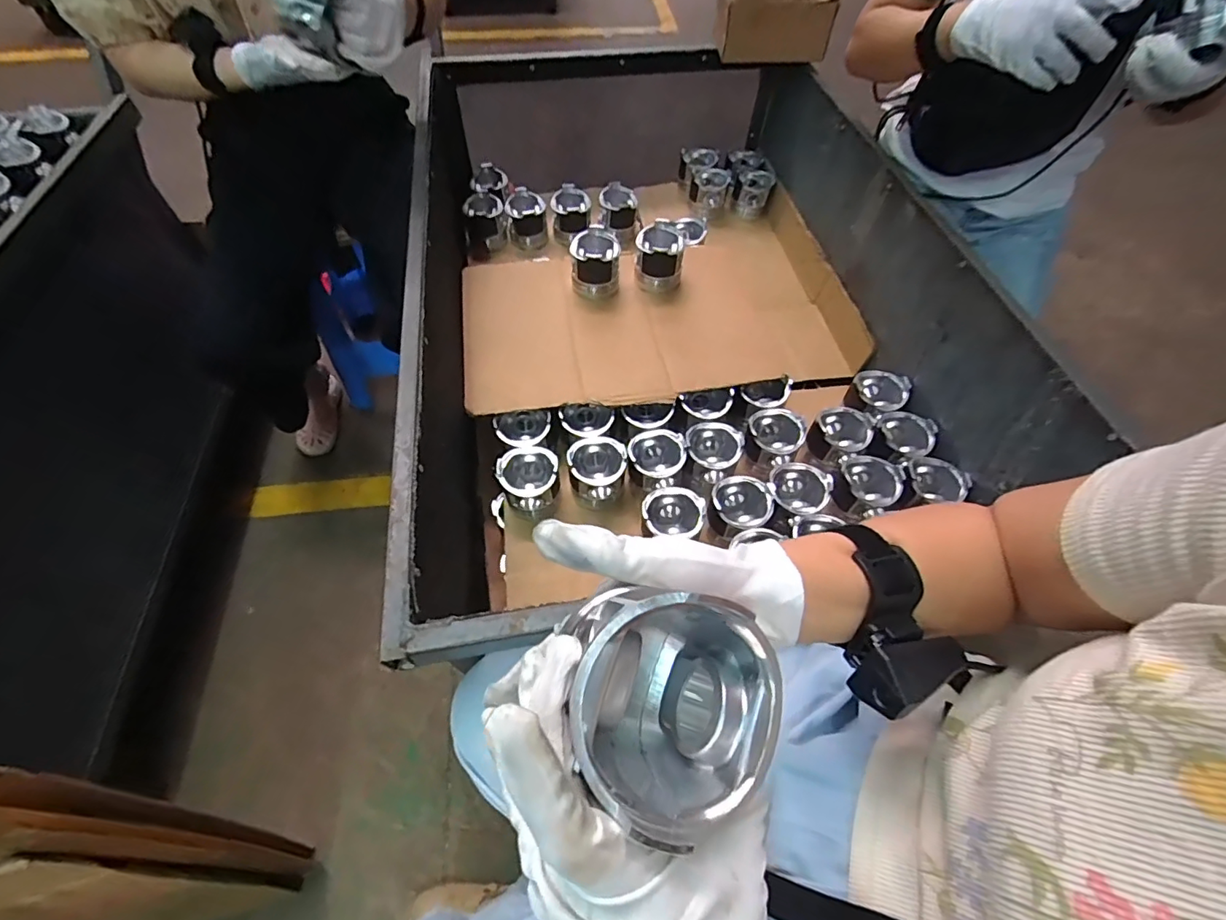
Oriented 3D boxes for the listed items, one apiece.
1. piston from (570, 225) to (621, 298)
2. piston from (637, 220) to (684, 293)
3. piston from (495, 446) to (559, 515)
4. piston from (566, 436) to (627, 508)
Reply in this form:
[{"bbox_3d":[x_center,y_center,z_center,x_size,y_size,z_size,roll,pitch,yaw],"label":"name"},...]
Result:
[{"bbox_3d":[-0.030,-0.332,0.891,0.082,0.076,0.094,-3,57,-2],"label":"piston"},{"bbox_3d":[0.081,-0.352,0.925,0.082,0.085,0.104,6,57,4],"label":"piston"},{"bbox_3d":[-0.120,0.032,0.758,0.082,0.070,0.080,0,57,0],"label":"piston"},{"bbox_3d":[-0.023,0.017,0.767,0.083,0.072,0.084,1,57,0],"label":"piston"}]

